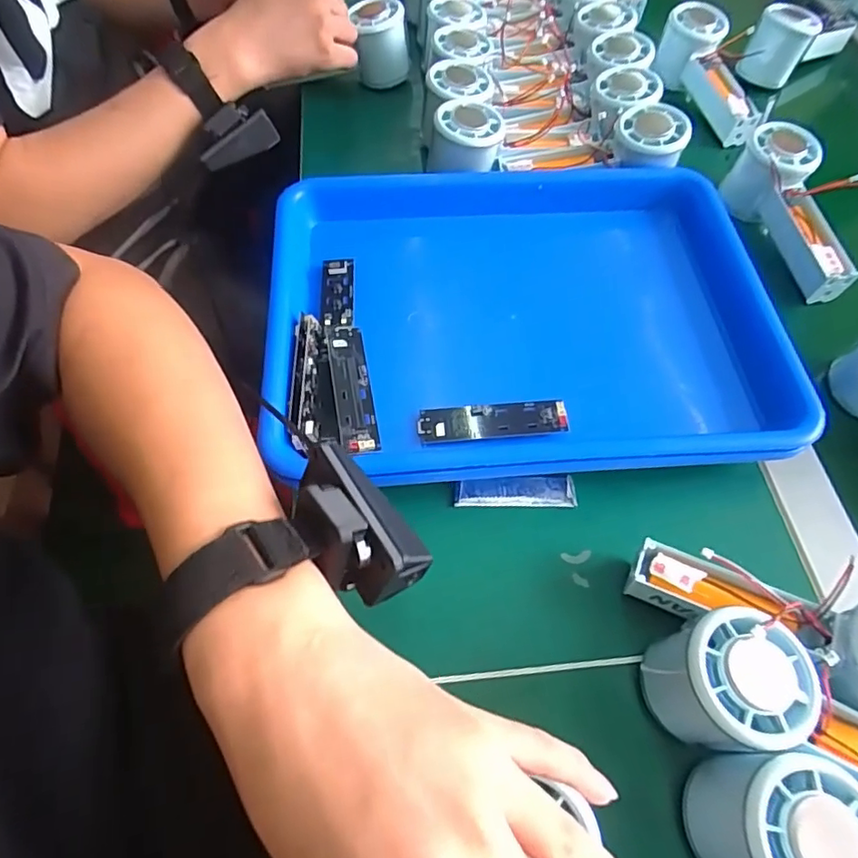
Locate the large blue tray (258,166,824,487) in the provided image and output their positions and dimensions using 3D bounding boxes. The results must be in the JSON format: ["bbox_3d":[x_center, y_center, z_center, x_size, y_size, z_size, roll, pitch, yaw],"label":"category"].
[{"bbox_3d":[0.065,-0.079,0.400,0.336,0.048,0.250,-2,59,-5],"label":"large blue tray"}]

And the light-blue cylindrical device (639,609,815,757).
[{"bbox_3d":[0.140,0.122,0.273,0.055,0.064,0.056,-7,60,-7],"label":"light-blue cylindrical device"}]

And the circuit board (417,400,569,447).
[{"bbox_3d":[0.040,-0.005,0.355,0.090,0.004,0.024,-6,71,-1],"label":"circuit board"}]

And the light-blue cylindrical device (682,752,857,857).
[{"bbox_3d":[0.148,0.170,0.239,0.053,0.060,0.054,1,59,-2],"label":"light-blue cylindrical device"}]

